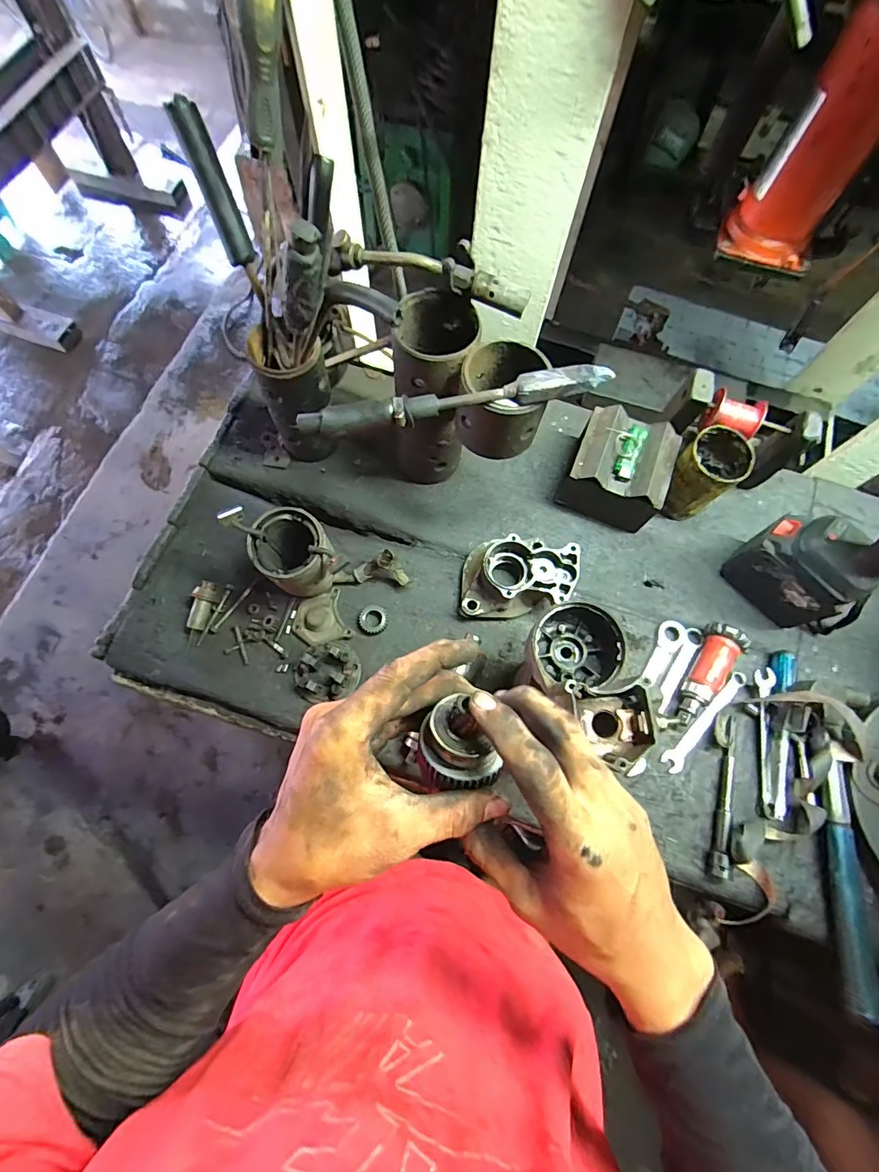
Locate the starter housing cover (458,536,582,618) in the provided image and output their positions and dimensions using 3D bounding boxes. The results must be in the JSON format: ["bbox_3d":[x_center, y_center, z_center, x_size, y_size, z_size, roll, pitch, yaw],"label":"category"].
[{"bbox_3d":[0.100,-0.016,0.596,0.143,0.056,0.103,0,71,-3],"label":"starter housing cover"}]

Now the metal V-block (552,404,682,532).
[{"bbox_3d":[0.237,-0.151,0.627,0.124,0.093,0.122,22,72,5],"label":"metal V-block"}]

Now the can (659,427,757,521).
[{"bbox_3d":[0.340,-0.144,0.610,0.088,0.103,0.072,-41,78,-14],"label":"can"}]

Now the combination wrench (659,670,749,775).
[{"bbox_3d":[0.324,0.162,0.568,0.155,0.014,0.021,-42,78,-14],"label":"combination wrench"}]

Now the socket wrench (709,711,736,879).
[{"bbox_3d":[0.330,0.237,0.537,0.027,0.019,0.173,14,71,2],"label":"socket wrench"}]

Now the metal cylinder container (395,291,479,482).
[{"bbox_3d":[-0.007,-0.219,0.567,0.079,0.238,0.087,16,72,3],"label":"metal cylinder container"}]

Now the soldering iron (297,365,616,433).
[{"bbox_3d":[0.015,-0.167,0.420,0.278,0.027,0.025,-7,72,-5],"label":"soldering iron"}]

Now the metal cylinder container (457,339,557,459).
[{"bbox_3d":[0.063,-0.188,0.478,0.089,0.080,0.092,3,71,-2],"label":"metal cylinder container"}]

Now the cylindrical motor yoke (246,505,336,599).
[{"bbox_3d":[-0.169,-0.029,0.568,0.082,0.119,0.084,1,71,-2],"label":"cylindrical motor yoke"}]

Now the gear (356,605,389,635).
[{"bbox_3d":[-0.084,0.043,0.599,0.038,0.008,0.037,1,71,-2],"label":"gear"}]

